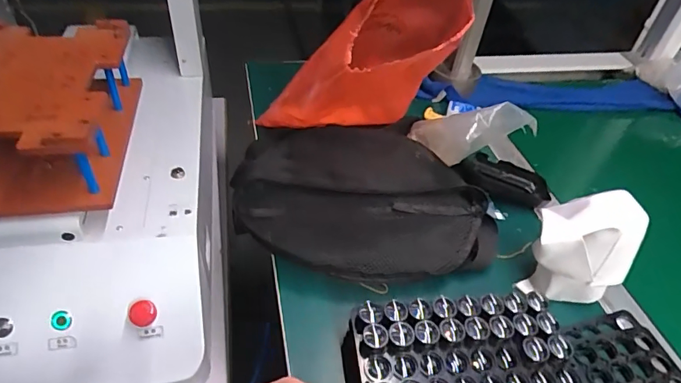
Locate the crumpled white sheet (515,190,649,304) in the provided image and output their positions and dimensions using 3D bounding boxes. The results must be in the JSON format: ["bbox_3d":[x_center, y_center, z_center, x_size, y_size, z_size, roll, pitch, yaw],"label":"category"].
[{"bbox_3d":[0.242,0.058,0.475,0.089,0.120,0.066,6,43,1],"label":"crumpled white sheet"}]

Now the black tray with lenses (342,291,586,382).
[{"bbox_3d":[0.105,0.151,0.415,0.195,0.052,0.096,-3,44,-8],"label":"black tray with lenses"}]

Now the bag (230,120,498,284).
[{"bbox_3d":[0.021,0.003,0.563,0.289,0.060,0.258,-4,44,-10],"label":"bag"}]

